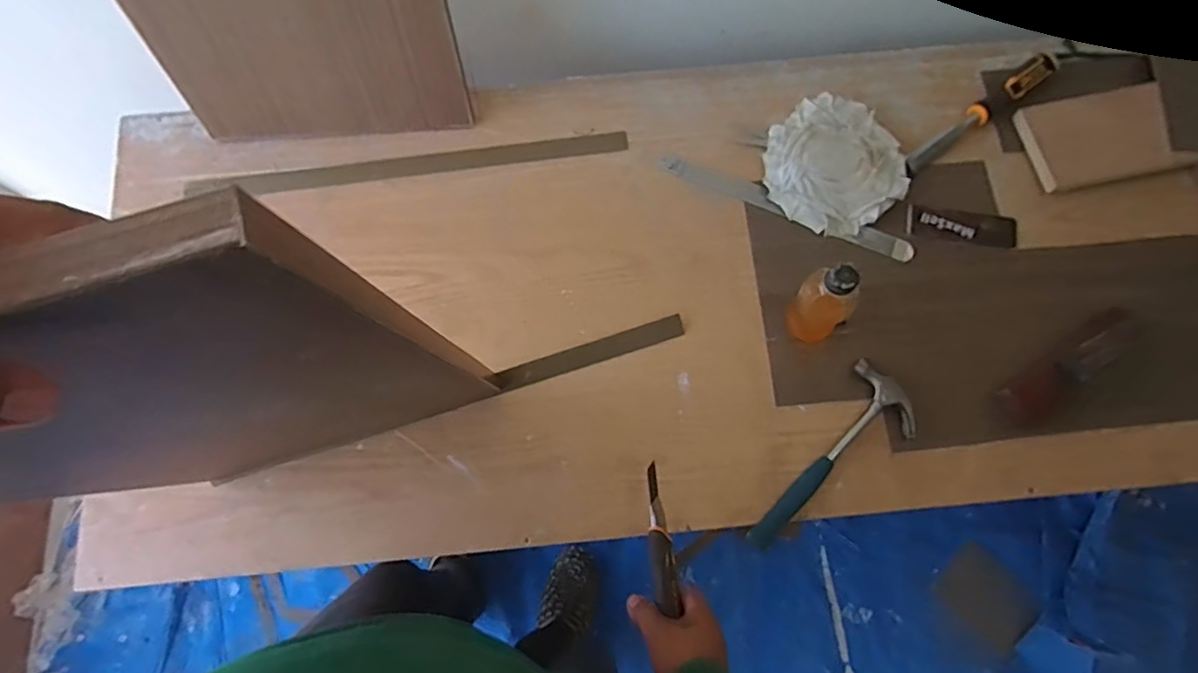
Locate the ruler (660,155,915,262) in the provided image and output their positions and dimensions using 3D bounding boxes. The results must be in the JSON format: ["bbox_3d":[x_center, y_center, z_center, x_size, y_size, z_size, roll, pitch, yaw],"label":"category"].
[{"bbox_3d":[0.239,-0.167,0.781,0.335,0.009,0.029,22,89,6],"label":"ruler"}]

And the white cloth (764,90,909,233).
[{"bbox_3d":[0.304,-0.221,0.781,0.177,0.027,0.170,-37,78,-8],"label":"white cloth"}]

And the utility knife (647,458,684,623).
[{"bbox_3d":[0.063,0.204,0.622,0.024,0.021,0.143,-6,61,0],"label":"utility knife"}]

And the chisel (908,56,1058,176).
[{"bbox_3d":[0.508,-0.296,0.799,0.271,0.025,0.033,-37,78,-8],"label":"chisel"}]

